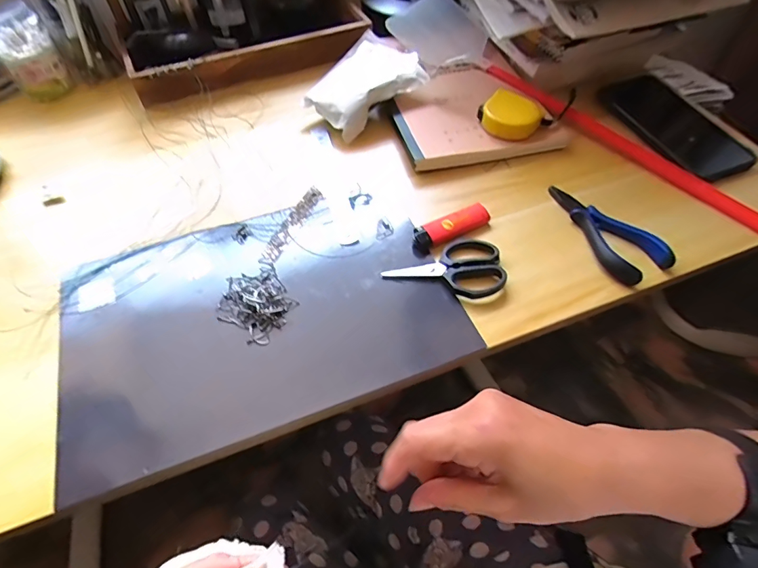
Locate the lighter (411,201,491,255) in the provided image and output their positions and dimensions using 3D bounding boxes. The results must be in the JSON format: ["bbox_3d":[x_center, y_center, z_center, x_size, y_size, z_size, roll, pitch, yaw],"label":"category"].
[{"bbox_3d":[0.065,-0.053,0.394,0.075,0.013,0.022,-26,59,-18],"label":"lighter"}]

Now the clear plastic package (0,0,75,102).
[{"bbox_3d":[-0.408,-0.264,0.502,0.060,0.079,0.058,-36,62,-23],"label":"clear plastic package"}]

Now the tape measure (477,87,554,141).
[{"bbox_3d":[0.141,-0.179,0.454,0.070,0.028,0.042,21,57,14],"label":"tape measure"}]

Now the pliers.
[{"bbox_3d":[0.198,-0.048,0.391,0.048,0.019,0.119,-29,60,-20],"label":"pliers"}]

